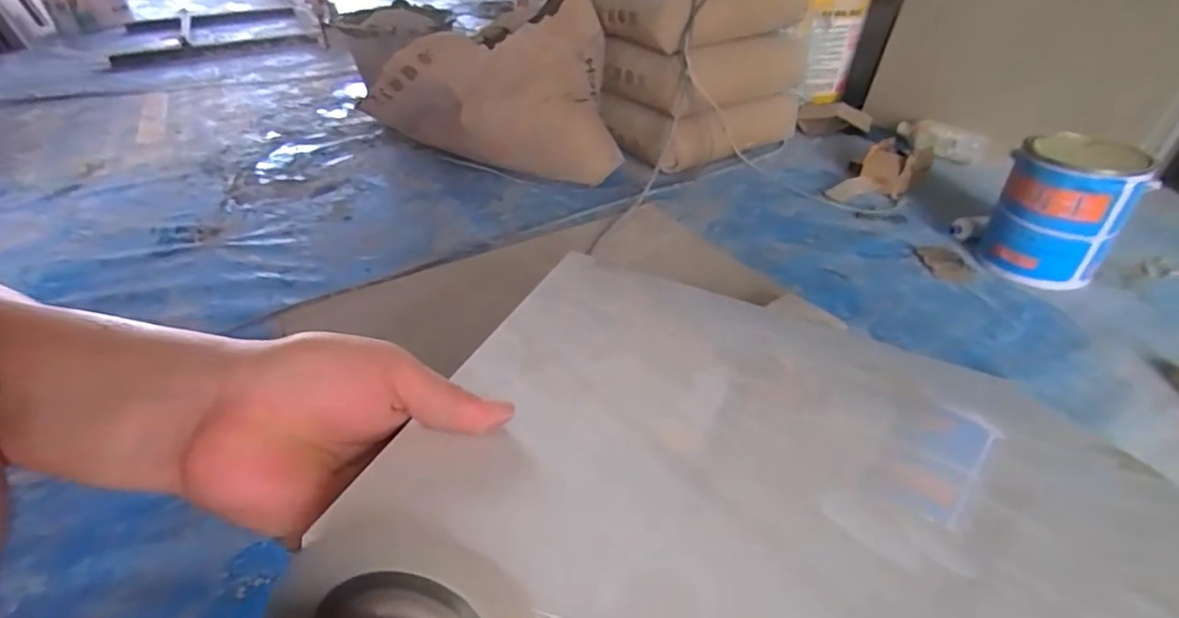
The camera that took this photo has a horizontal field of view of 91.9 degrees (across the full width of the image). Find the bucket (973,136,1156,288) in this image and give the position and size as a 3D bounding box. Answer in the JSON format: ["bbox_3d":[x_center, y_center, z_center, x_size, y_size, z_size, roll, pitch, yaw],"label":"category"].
[{"bbox_3d":[0.753,-0.154,0.917,0.164,0.194,0.164,27,47,33],"label":"bucket"}]

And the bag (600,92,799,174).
[{"bbox_3d":[0.284,-0.473,1.423,0.449,0.134,0.252,-23,42,-25],"label":"bag"}]

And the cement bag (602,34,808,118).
[{"bbox_3d":[0.293,-0.601,1.391,0.440,0.134,0.296,-27,44,-28],"label":"cement bag"}]

